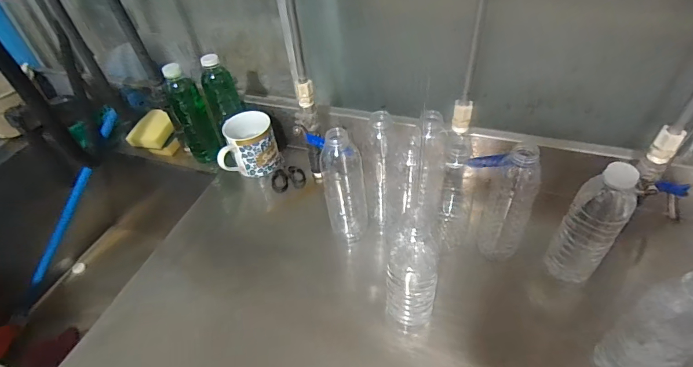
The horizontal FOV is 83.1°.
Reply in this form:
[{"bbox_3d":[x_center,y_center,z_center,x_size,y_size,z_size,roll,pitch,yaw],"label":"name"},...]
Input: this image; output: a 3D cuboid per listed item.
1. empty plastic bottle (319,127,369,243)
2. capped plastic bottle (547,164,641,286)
[{"bbox_3d":[-0.001,-0.003,0.600,0.062,0.206,0.076,-3,45,2],"label":"empty plastic bottle"},{"bbox_3d":[0.309,0.063,0.502,0.060,0.210,0.052,33,56,32],"label":"capped plastic bottle"}]

